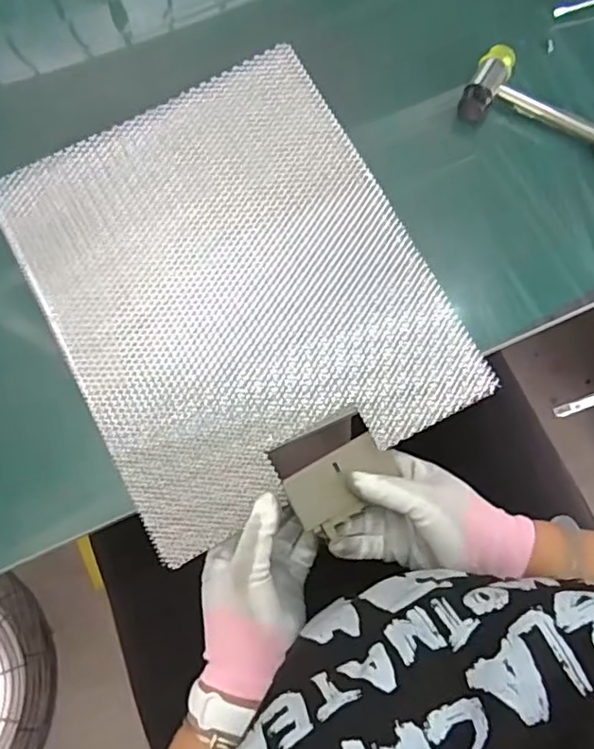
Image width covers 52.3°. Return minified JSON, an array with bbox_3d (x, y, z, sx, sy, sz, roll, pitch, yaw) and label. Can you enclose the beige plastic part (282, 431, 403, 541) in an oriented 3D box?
[{"bbox_3d":[0.035,0.083,0.455,0.080,0.005,0.049,-27,94,-13],"label":"beige plastic part"}]

